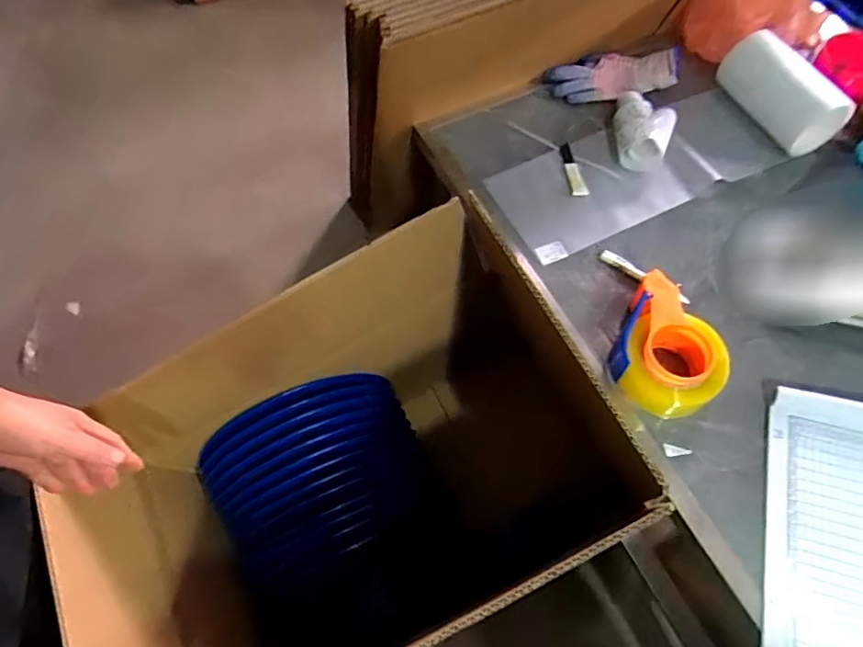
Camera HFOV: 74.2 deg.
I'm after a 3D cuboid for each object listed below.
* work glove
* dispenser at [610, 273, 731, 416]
[{"bbox_3d":[0.309,-0.426,0.972,0.211,0.058,0.084,-4,62,0],"label":"work glove"},{"bbox_3d":[0.303,0.032,0.718,0.135,0.060,0.159,24,65,14],"label":"dispenser"}]

